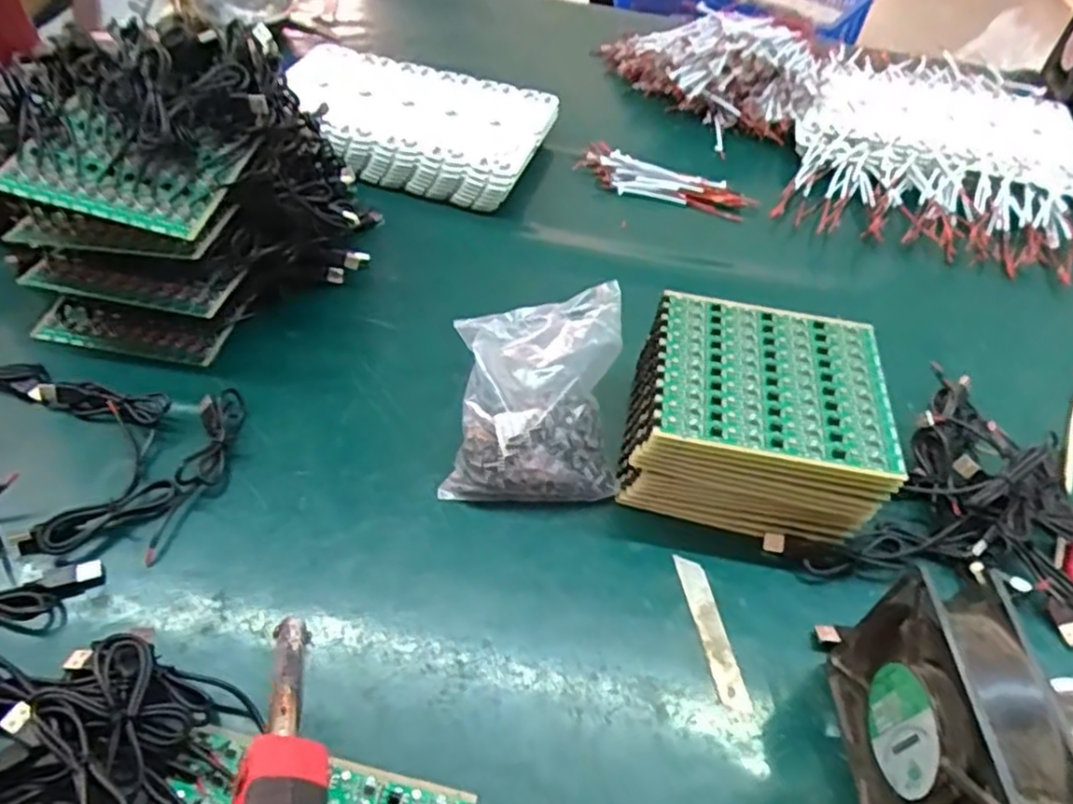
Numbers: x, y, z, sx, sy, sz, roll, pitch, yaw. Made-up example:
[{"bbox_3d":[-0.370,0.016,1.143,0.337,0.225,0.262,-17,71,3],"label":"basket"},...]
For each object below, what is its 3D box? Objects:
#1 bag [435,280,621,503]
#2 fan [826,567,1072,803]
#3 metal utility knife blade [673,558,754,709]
[{"bbox_3d":[-0.001,-0.009,0.509,0.119,0.075,0.146,5,45,-3],"label":"bag"},{"bbox_3d":[0.199,0.162,0.346,0.048,0.117,0.125,6,45,-3],"label":"fan"},{"bbox_3d":[0.110,0.141,0.438,0.021,0.005,0.098,-1,50,-14],"label":"metal utility knife blade"}]

